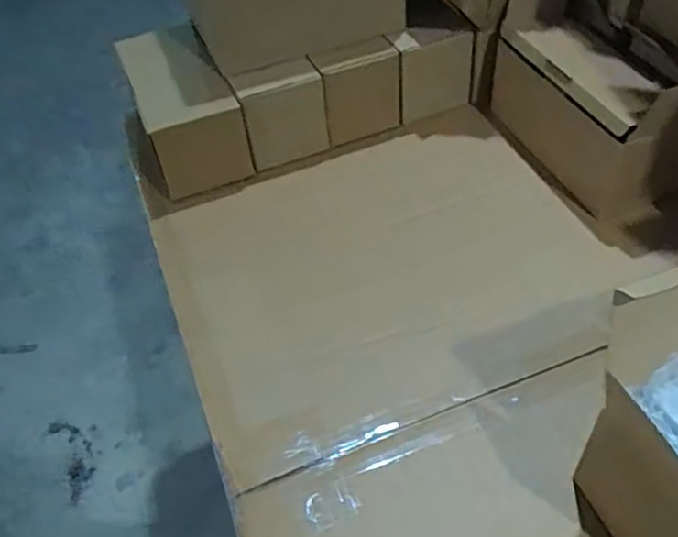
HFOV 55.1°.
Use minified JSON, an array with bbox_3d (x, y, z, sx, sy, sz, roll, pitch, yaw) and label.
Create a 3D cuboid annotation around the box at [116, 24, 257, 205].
[{"bbox_3d":[-0.177,-0.188,0.735,0.094,0.102,0.201,-19,48,-12],"label":"box"}]

